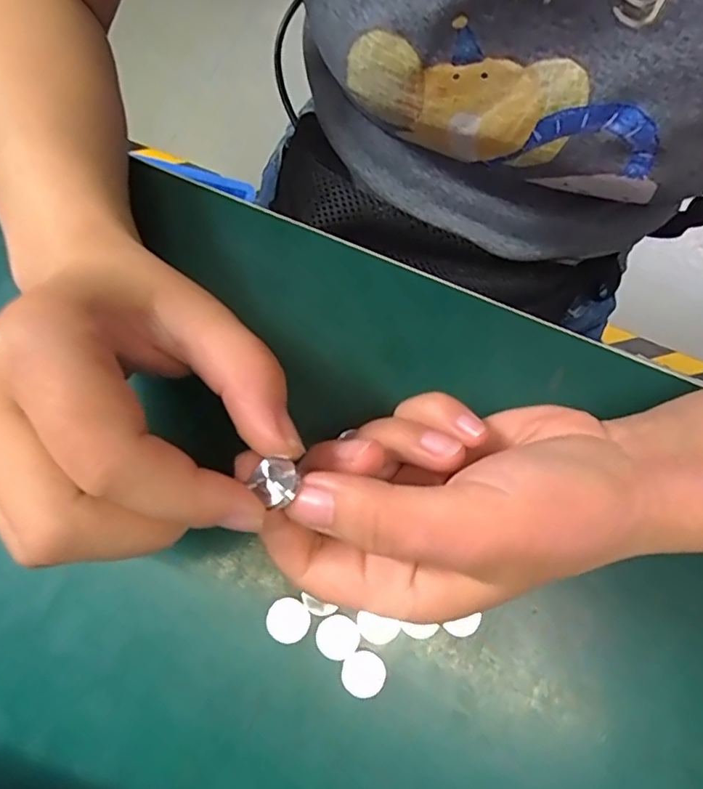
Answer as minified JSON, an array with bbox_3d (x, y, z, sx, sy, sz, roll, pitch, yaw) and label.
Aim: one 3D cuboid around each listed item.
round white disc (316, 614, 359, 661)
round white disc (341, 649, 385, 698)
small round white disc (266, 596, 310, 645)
[{"bbox_3d":[-0.005,0.090,0.203,0.015,0.004,0.015,1,73,-3],"label":"round white disc"},{"bbox_3d":[0.004,0.101,0.199,0.015,0.004,0.015,1,73,-3],"label":"round white disc"},{"bbox_3d":[-0.024,0.084,0.205,0.015,0.004,0.015,1,73,-3],"label":"small round white disc"}]

